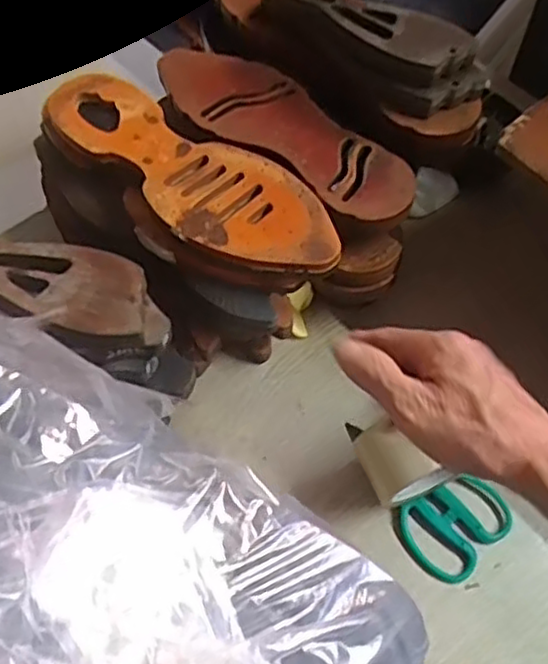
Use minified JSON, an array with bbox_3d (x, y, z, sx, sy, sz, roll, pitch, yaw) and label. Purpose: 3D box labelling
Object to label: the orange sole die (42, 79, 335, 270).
[{"bbox_3d":[-0.072,-0.135,0.575,0.099,0.014,0.289,-41,68,-21],"label":"orange sole die"}]

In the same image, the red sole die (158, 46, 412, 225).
[{"bbox_3d":[0.007,-0.189,0.637,0.280,0.016,0.091,37,66,19],"label":"red sole die"}]

